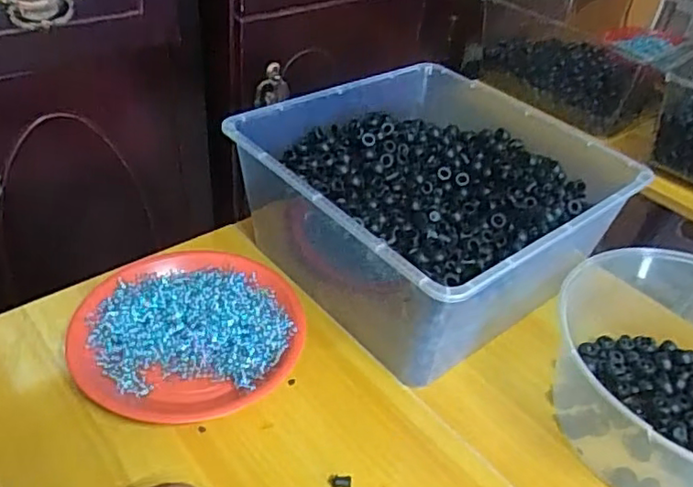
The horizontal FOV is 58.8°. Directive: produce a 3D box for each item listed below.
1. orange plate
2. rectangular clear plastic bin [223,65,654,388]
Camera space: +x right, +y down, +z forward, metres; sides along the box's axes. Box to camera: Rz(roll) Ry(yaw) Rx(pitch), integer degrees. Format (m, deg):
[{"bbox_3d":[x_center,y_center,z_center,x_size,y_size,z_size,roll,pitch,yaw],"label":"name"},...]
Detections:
[{"bbox_3d":[-0.135,0.072,0.540,0.188,0.032,0.181,4,39,-3],"label":"orange plate"},{"bbox_3d":[0.082,-0.044,0.621,0.308,0.138,0.299,-25,49,-33],"label":"rectangular clear plastic bin"}]

